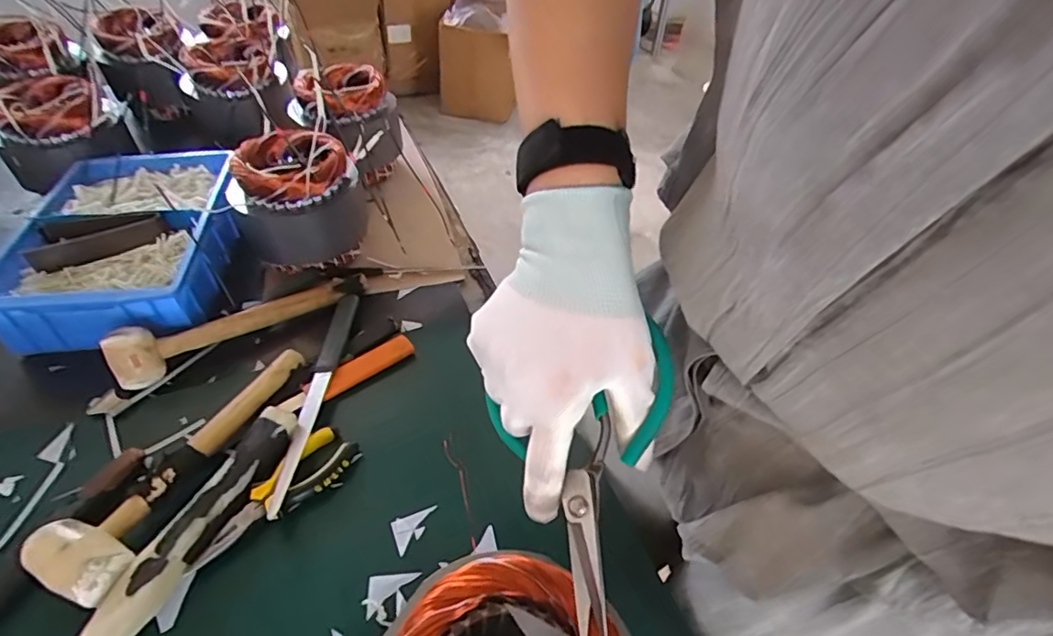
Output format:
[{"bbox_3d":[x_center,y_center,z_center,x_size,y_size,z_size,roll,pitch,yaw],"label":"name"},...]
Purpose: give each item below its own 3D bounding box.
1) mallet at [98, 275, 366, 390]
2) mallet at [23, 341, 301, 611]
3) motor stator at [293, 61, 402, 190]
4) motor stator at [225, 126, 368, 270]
[{"bbox_3d":[-0.305,0.001,0.600,0.263,0.054,0.050,-22,51,-25],"label":"mallet"},{"bbox_3d":[-0.302,0.119,0.489,0.075,0.049,0.252,17,46,11],"label":"mallet"},{"bbox_3d":[-0.263,-0.292,0.829,0.130,0.140,0.127,-16,49,-21],"label":"motor stator"},{"bbox_3d":[-0.285,-0.150,0.681,0.137,0.128,0.137,-16,49,-21],"label":"motor stator"}]

